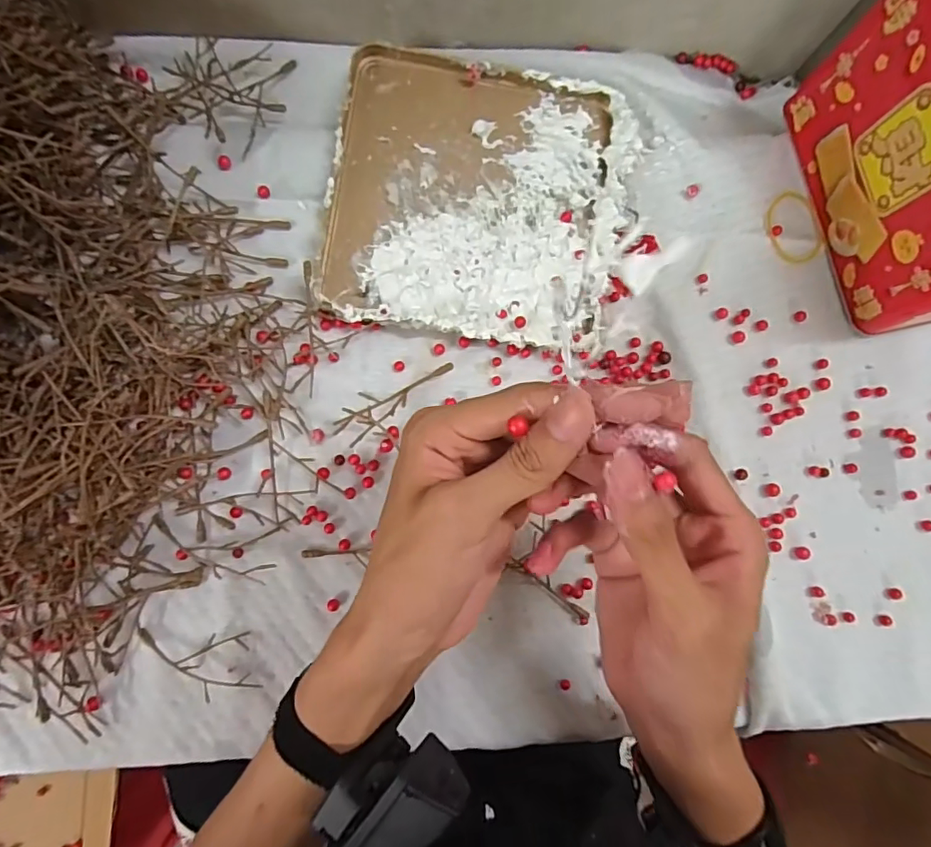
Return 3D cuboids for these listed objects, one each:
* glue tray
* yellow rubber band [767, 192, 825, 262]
[{"bbox_3d":[0.009,-0.150,0.355,0.190,0.014,0.186,8,84,-4],"label":"glue tray"},{"bbox_3d":[0.230,-0.139,0.373,0.041,0.005,0.052,-15,86,-6],"label":"yellow rubber band"}]

